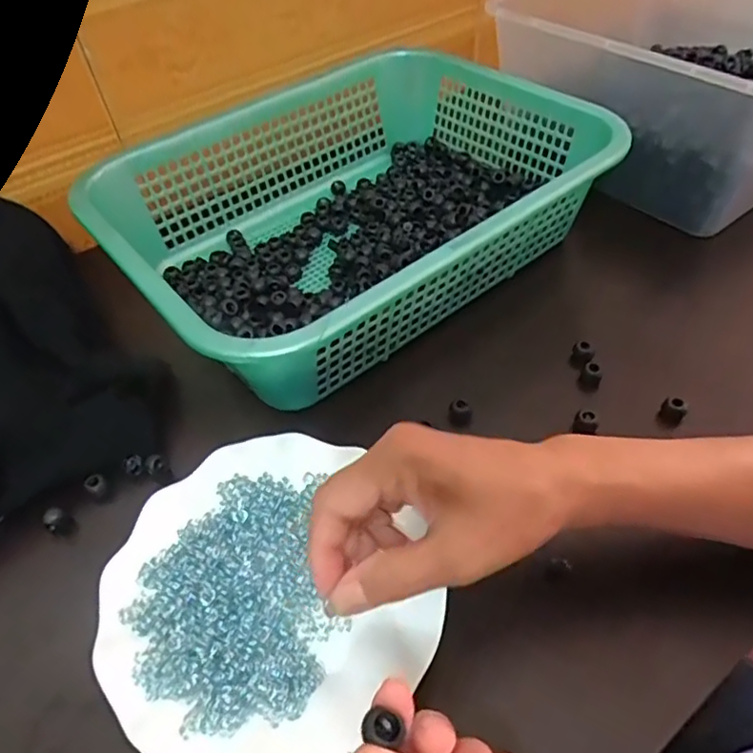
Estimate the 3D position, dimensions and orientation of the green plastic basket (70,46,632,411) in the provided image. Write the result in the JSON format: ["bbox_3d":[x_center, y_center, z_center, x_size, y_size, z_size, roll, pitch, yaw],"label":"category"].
[{"bbox_3d":[-0.020,-0.145,0.506,0.384,0.100,0.295,-31,53,-23],"label":"green plastic basket"}]

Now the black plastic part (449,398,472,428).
[{"bbox_3d":[0.059,0.026,0.416,0.015,0.016,0.012,5,48,8],"label":"black plastic part"}]

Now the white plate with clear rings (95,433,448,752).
[{"bbox_3d":[-0.066,0.124,0.329,0.158,0.030,0.179,-24,51,-18],"label":"white plate with clear rings"}]

